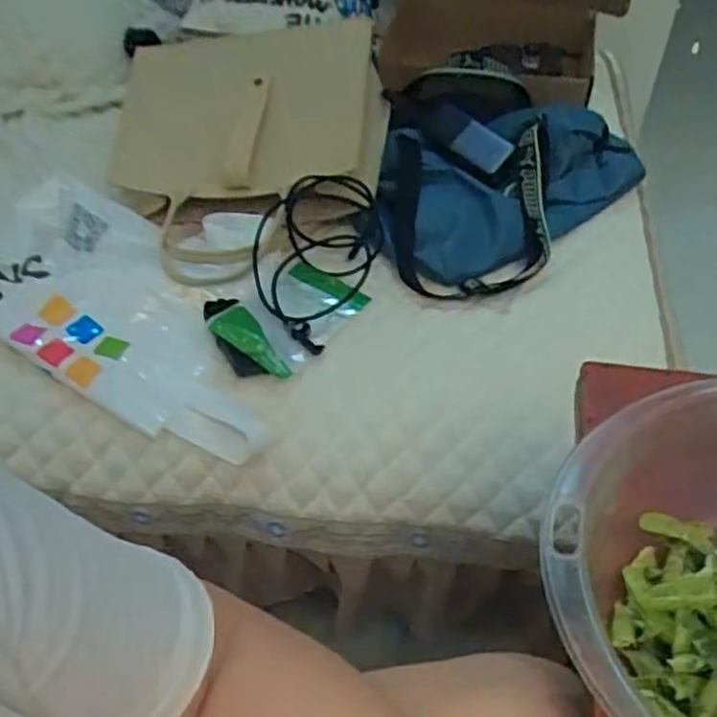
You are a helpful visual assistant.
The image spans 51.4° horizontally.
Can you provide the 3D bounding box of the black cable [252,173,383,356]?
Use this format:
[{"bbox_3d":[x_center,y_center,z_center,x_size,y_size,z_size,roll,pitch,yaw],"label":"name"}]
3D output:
[{"bbox_3d":[-0.047,-0.112,0.860,0.152,0.103,0.191,-2,48,0],"label":"black cable"}]

